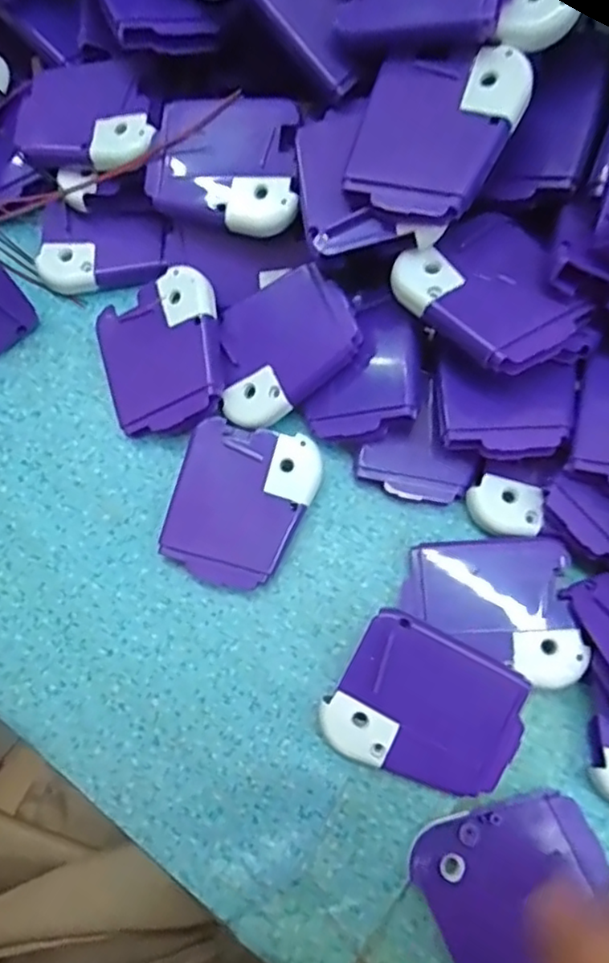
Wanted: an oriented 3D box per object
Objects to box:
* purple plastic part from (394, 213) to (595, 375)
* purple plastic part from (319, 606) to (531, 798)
[{"bbox_3d":[0.067,-0.067,0.228,0.050,0.006,0.059,-31,69,-8],"label":"purple plastic part"},{"bbox_3d":[0.041,0.078,0.216,0.060,0.004,0.051,27,90,8],"label":"purple plastic part"}]

